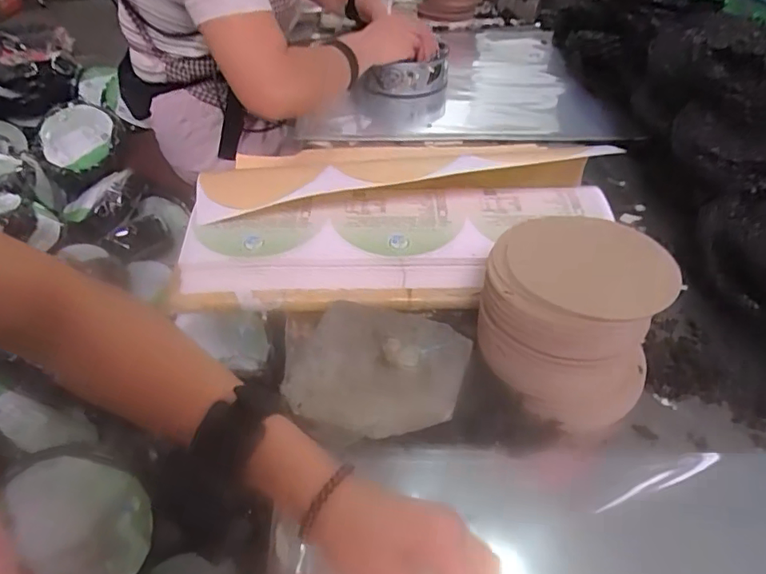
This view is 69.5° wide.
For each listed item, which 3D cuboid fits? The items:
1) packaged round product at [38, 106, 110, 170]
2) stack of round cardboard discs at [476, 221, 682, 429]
[{"bbox_3d":[-0.635,-0.311,1.157,0.143,0.030,0.149,0,75,-1],"label":"packaged round product"},{"bbox_3d":[0.168,0.030,0.500,0.149,0.135,0.139,14,44,17],"label":"stack of round cardboard discs"}]

